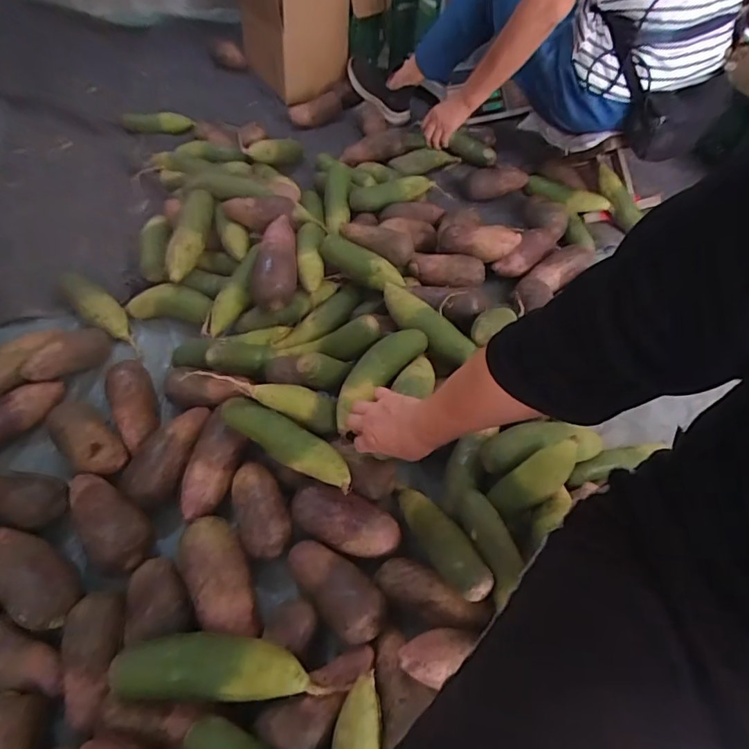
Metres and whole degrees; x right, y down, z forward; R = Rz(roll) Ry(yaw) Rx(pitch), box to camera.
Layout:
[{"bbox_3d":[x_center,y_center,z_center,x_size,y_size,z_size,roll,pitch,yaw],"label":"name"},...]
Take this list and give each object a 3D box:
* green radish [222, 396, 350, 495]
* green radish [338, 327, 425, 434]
[{"bbox_3d":[-0.116,0.096,0.668,0.203,0.049,0.050,25,54,14],"label":"green radish"},{"bbox_3d":[0.008,-0.008,0.721,0.045,0.048,0.198,36,63,22],"label":"green radish"}]

